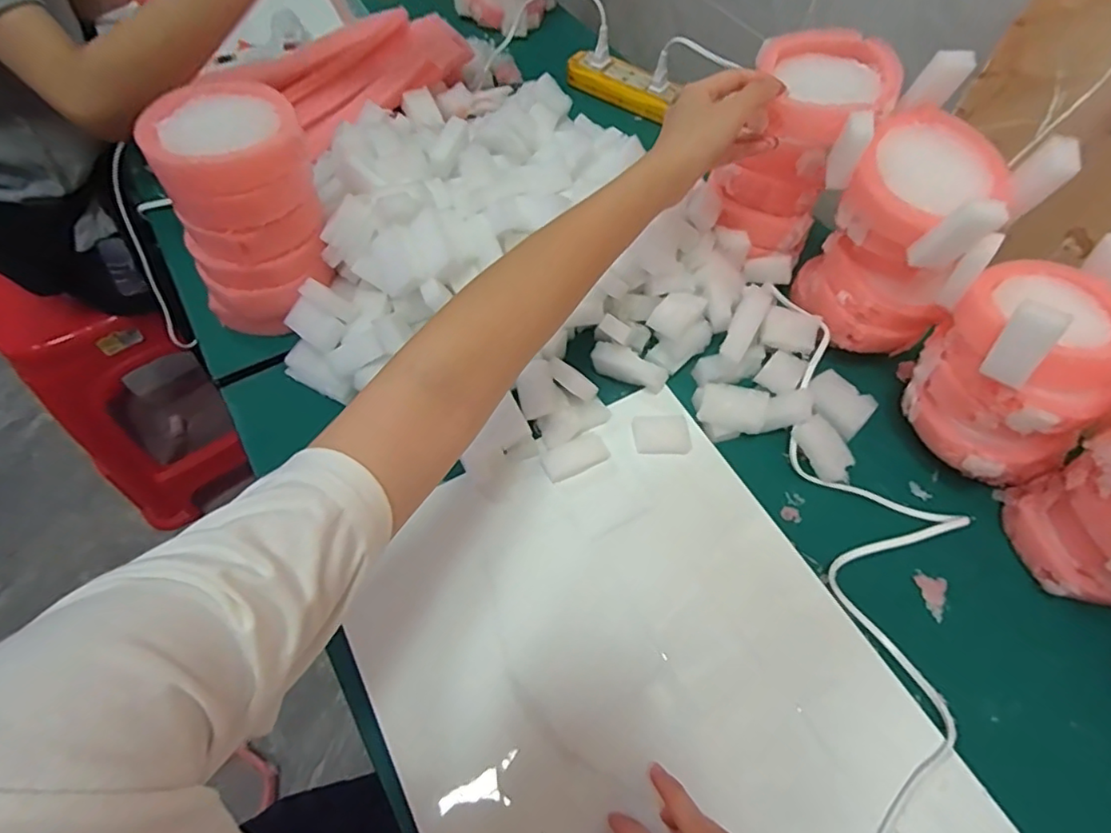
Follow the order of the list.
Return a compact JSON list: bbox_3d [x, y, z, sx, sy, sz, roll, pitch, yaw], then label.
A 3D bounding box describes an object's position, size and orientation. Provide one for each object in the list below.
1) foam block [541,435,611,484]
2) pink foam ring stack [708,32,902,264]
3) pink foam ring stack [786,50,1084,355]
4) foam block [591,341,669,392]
[{"bbox_3d":[0.015,0.031,0.446,0.049,0.011,0.023,-23,62,-16],"label":"foam block"},{"bbox_3d":[0.205,-0.217,0.489,0.117,0.152,0.105,40,69,20],"label":"pink foam ring stack"},{"bbox_3d":[0.261,-0.138,0.439,0.104,0.168,0.123,-31,65,-20],"label":"pink foam ring stack"},{"bbox_3d":[0.061,-0.041,0.480,0.063,0.025,0.019,25,60,12],"label":"foam block"}]

